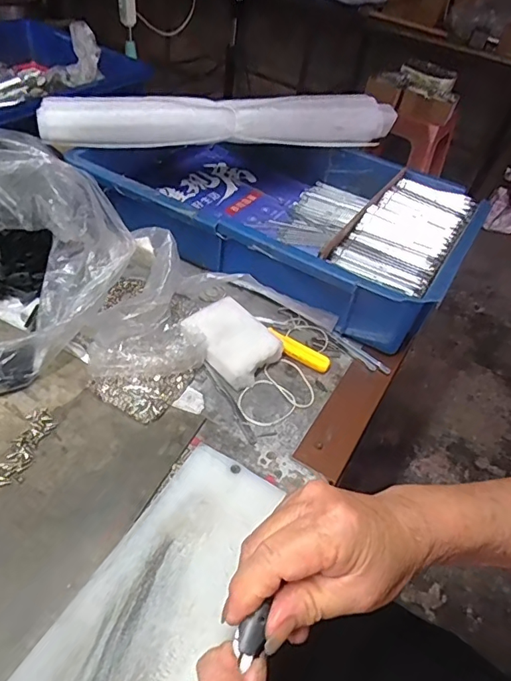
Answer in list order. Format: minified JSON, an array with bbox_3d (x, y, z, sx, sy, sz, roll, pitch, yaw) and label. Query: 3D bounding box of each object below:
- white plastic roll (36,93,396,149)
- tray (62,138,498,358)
[{"bbox_3d":[-0.027,-0.264,0.585,0.427,0.055,0.054,-6,46,-18],"label":"white plastic roll"},{"bbox_3d":[0.038,-0.161,0.585,0.407,0.078,0.285,28,45,16],"label":"tray"}]

